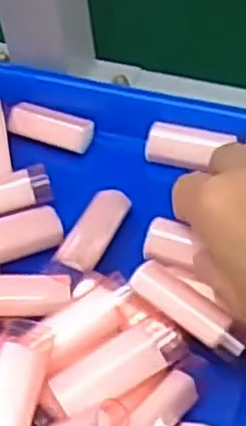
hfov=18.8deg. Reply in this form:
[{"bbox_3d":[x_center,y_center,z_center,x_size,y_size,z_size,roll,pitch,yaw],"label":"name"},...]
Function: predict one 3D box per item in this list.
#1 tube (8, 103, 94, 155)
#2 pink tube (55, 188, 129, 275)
[{"bbox_3d":[-0.044,-0.052,0.449,0.051,0.013,0.019,14,55,15],"label":"tube"},{"bbox_3d":[-0.014,0.007,0.388,0.018,0.010,0.054,19,57,18],"label":"pink tube"}]

